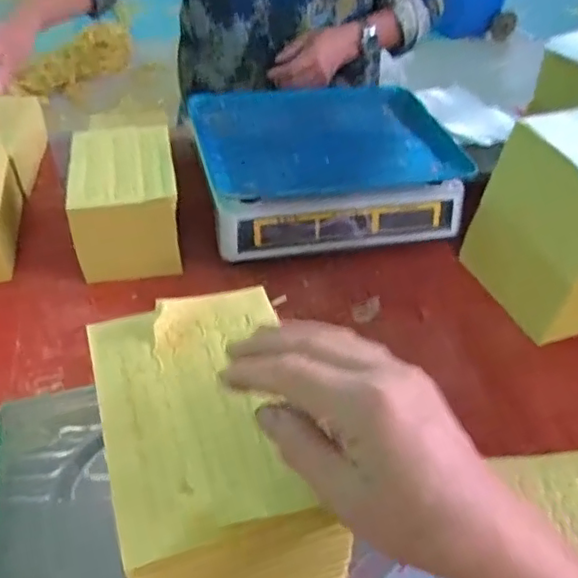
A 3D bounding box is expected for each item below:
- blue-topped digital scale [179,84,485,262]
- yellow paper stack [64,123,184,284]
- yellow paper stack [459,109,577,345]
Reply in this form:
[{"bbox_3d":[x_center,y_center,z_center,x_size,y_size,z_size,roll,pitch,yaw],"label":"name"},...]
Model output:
[{"bbox_3d":[0.045,-0.171,0.801,0.330,0.093,0.256,-8,47,-15],"label":"blue-topped digital scale"},{"bbox_3d":[-0.203,-0.103,0.717,0.129,0.110,0.169,-6,46,-13],"label":"yellow paper stack"},{"bbox_3d":[0.312,-0.065,0.665,0.127,0.199,0.182,-13,48,-19],"label":"yellow paper stack"}]

